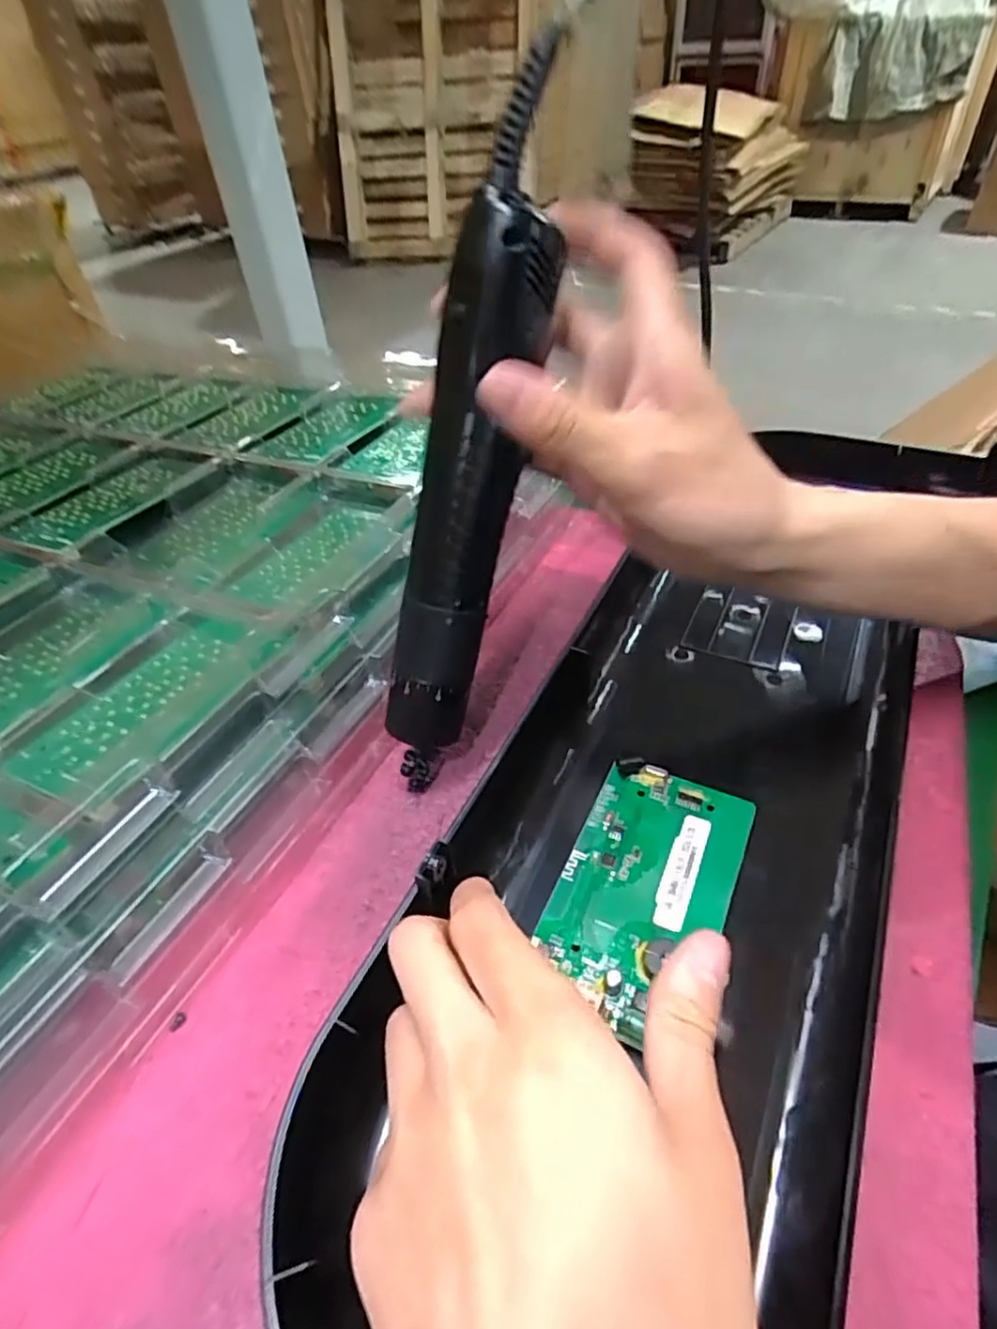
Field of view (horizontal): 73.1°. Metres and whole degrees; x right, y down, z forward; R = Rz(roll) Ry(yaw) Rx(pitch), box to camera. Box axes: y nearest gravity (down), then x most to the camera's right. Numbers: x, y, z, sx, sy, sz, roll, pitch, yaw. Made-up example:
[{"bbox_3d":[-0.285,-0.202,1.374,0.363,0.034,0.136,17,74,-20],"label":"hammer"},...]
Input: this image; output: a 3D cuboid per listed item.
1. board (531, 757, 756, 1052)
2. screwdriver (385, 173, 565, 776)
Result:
[{"bbox_3d":[0.055,0.083,0.254,0.060,0.010,0.101,16,48,23],"label":"board"},{"bbox_3d":[-0.016,-0.048,0.251,0.039,0.213,0.038,27,27,30],"label":"screwdriver"}]

